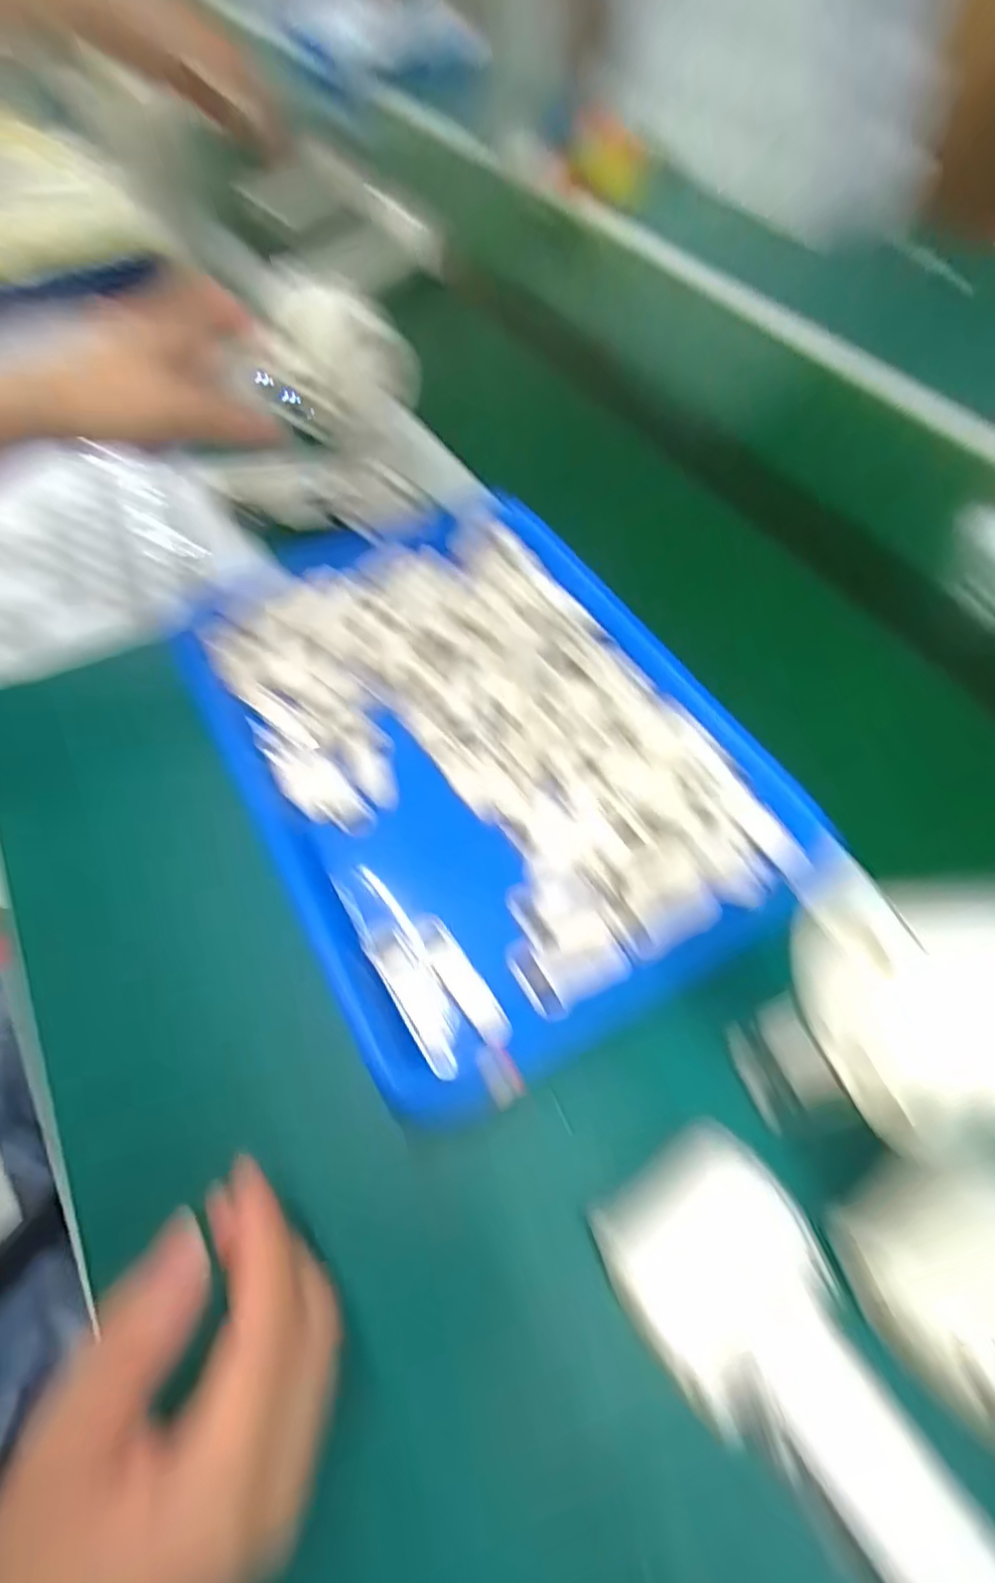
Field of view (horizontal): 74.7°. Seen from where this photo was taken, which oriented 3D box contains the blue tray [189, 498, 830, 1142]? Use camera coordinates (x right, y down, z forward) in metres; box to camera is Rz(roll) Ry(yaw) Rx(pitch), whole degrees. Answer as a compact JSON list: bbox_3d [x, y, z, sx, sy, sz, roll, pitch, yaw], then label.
[{"bbox_3d":[-0.016,-0.039,0.371,0.254,0.036,0.343,-29,67,-10],"label":"blue tray"}]

